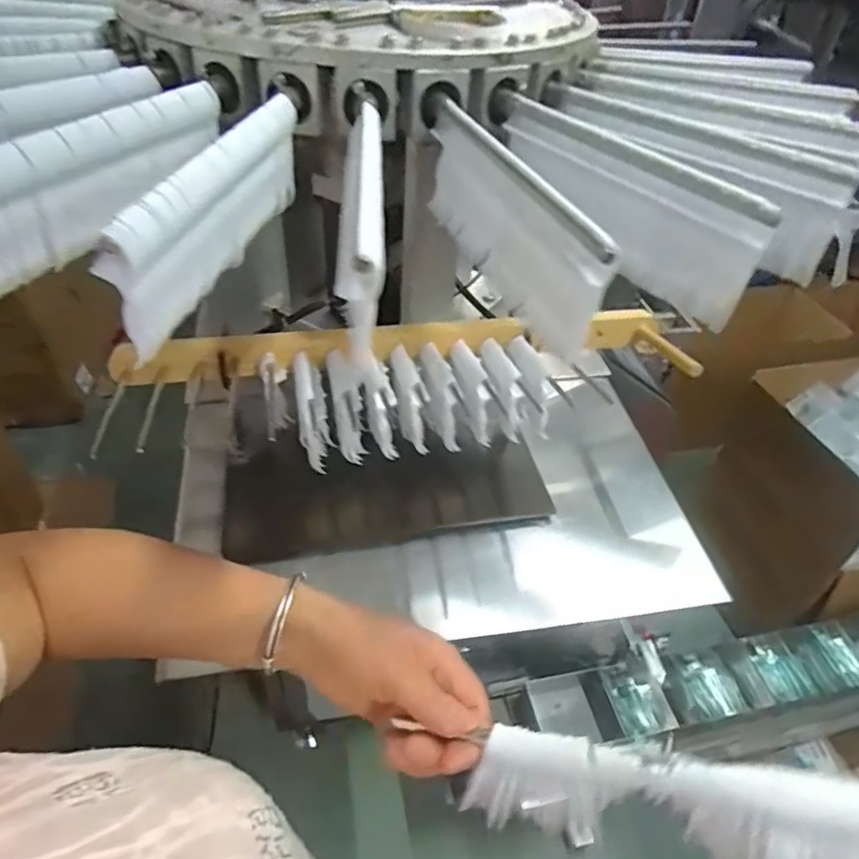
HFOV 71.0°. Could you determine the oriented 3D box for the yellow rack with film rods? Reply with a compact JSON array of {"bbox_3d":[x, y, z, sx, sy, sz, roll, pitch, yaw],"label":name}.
[{"bbox_3d":[-0.025,-0.022,0.537,0.472,0.112,0.120,-4,44,-9],"label":"yellow rack with film rods"}]

